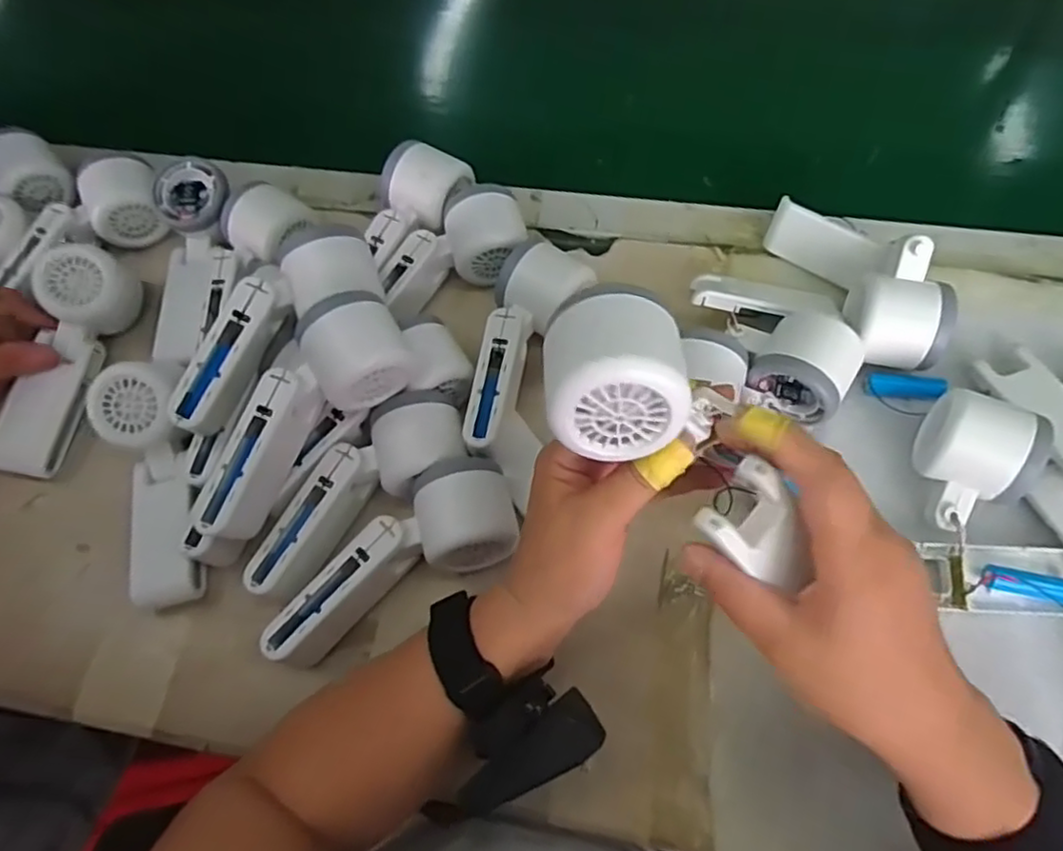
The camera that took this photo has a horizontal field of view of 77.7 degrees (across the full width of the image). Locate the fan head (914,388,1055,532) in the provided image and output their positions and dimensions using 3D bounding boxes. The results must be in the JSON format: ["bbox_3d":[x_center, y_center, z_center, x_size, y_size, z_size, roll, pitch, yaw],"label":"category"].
[{"bbox_3d":[0.269,0.022,0.398,0.056,0.052,0.078,14,67,9],"label":"fan head"}]

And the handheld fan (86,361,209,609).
[{"bbox_3d":[-0.244,0.034,0.423,0.054,0.065,0.158,-13,66,-3],"label":"handheld fan"}]

